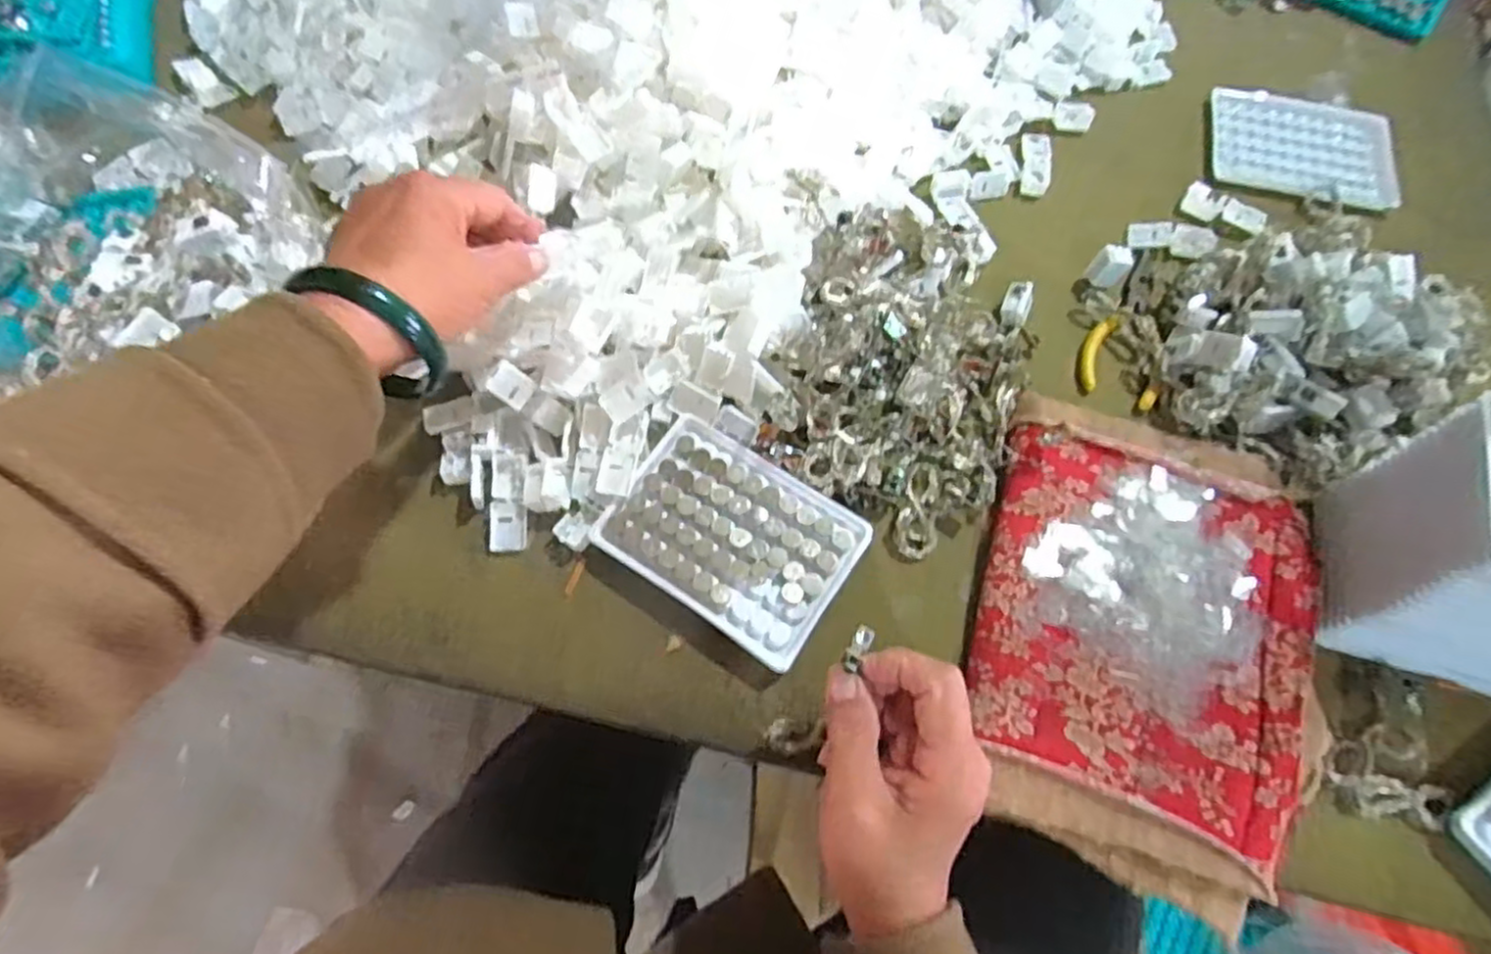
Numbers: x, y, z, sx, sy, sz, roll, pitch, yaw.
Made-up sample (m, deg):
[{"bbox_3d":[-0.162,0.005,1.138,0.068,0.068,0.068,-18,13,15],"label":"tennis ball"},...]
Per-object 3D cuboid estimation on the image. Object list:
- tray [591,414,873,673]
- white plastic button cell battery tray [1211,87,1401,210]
[{"bbox_3d":[-0.006,0.032,0.410,0.127,0.023,0.095,33,70,12],"label":"tray"},{"bbox_3d":[0.413,-0.247,0.550,0.127,0.012,0.101,12,67,3],"label":"white plastic button cell battery tray"}]

